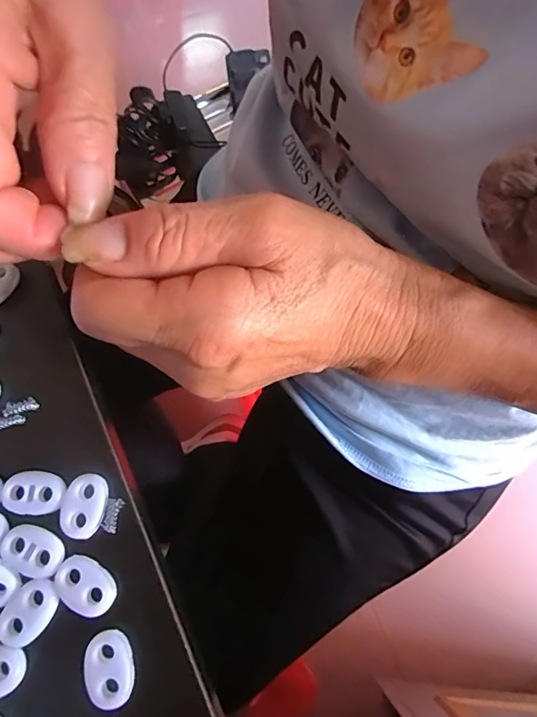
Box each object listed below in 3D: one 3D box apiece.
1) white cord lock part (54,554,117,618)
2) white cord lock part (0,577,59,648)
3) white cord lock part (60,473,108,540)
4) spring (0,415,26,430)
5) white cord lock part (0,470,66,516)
[{"bbox_3d":[-0.065,0.079,0.160,0.022,0.004,0.015,32,74,8],"label":"white cord lock part"},{"bbox_3d":[-0.083,0.087,0.159,0.015,0.004,0.022,36,75,9],"label":"white cord lock part"},{"bbox_3d":[-0.068,0.054,0.168,0.016,0.004,0.022,14,73,3],"label":"white cord lock part"},{"bbox_3d":[-0.102,0.025,0.180,0.013,0.004,0.004,-12,73,-5],"label":"spring"},{"bbox_3d":[-0.087,0.049,0.169,0.022,0.004,0.015,6,72,0],"label":"white cord lock part"}]

